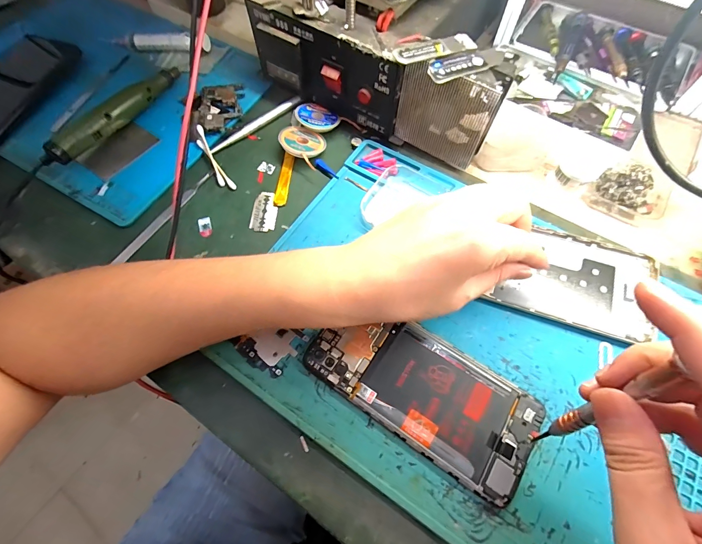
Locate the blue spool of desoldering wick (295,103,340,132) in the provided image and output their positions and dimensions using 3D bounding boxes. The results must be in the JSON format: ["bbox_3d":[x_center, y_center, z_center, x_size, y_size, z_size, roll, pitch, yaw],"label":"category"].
[{"bbox_3d":[-0.034,-0.159,0.338,0.041,0.013,0.044,-1,65,1],"label":"blue spool of desoldering wick"}]

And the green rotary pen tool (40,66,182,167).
[{"bbox_3d":[-0.239,-0.163,0.339,0.025,0.028,0.161,28,69,13],"label":"green rotary pen tool"}]

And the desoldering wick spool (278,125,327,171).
[{"bbox_3d":[-0.049,-0.125,0.324,0.047,0.006,0.046,6,53,-9],"label":"desoldering wick spool"}]

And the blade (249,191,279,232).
[{"bbox_3d":[-0.078,-0.055,0.305,0.022,0.004,0.042,10,66,-7],"label":"blade"}]

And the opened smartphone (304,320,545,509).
[{"bbox_3d":[0.048,0.079,0.233,0.152,0.008,0.071,31,70,15],"label":"opened smartphone"}]

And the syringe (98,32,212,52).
[{"bbox_3d":[-0.224,-0.269,0.389,0.120,0.022,0.023,5,65,4],"label":"syringe"}]

